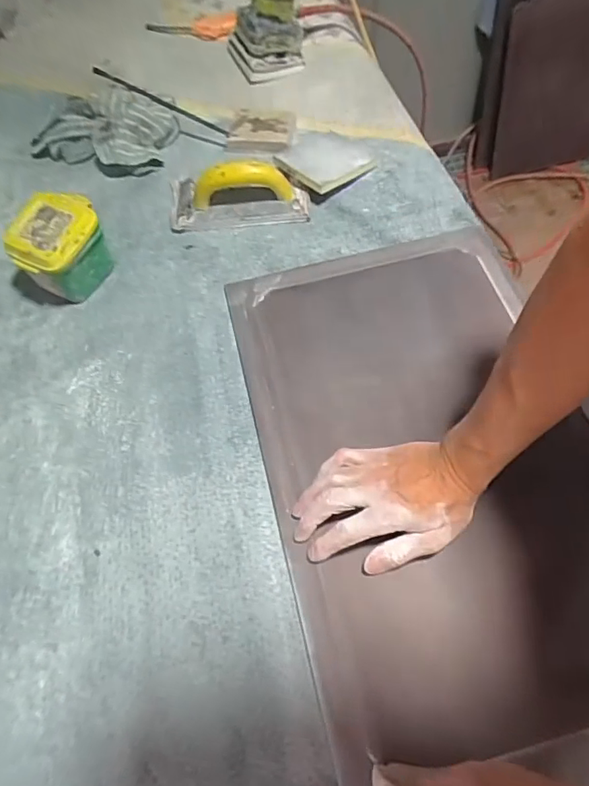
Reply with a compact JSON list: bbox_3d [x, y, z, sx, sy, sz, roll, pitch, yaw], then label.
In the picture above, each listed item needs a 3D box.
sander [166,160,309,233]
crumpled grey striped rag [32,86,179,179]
[{"bbox_3d":[-0.080,-0.286,0.713,0.197,0.062,0.094,-3,62,2],"label":"sander"},{"bbox_3d":[-0.298,-0.412,0.795,0.213,0.068,0.135,12,63,10],"label":"crumpled grey striped rag"}]

